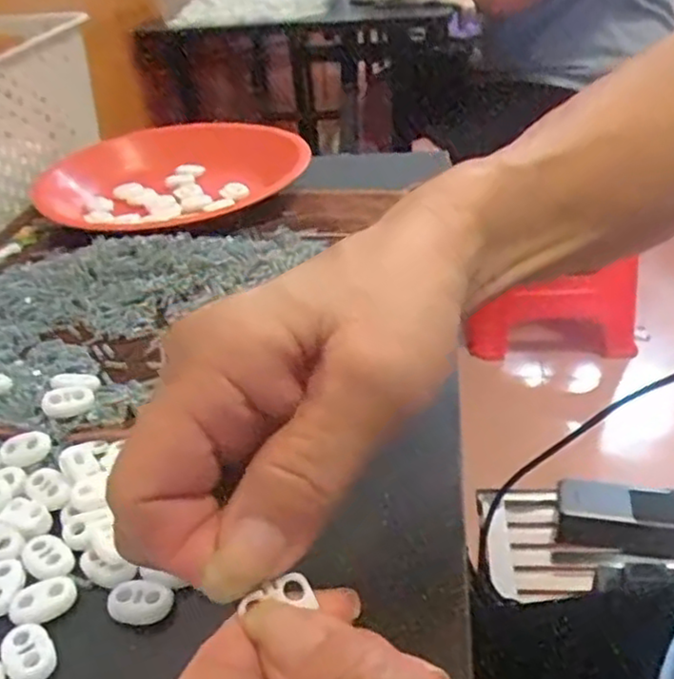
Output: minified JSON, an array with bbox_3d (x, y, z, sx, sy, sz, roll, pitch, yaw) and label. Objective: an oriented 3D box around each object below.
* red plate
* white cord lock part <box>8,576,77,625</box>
[{"bbox_3d":[-0.128,-0.136,0.575,0.170,0.040,0.199,21,43,33],"label":"red plate"},{"bbox_3d":[-0.105,0.092,0.250,0.023,0.004,0.015,-19,37,-19],"label":"white cord lock part"}]

